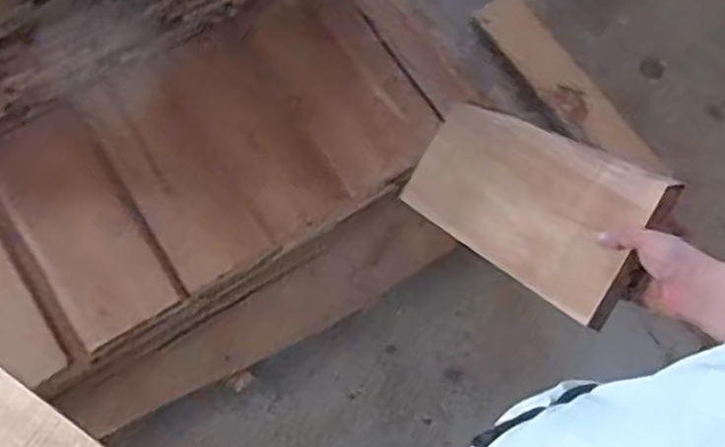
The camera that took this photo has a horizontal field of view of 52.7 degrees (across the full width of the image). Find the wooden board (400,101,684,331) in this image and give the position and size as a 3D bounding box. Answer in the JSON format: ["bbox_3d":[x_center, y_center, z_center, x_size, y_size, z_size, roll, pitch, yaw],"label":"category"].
[{"bbox_3d":[0.203,-0.047,1.003,0.031,0.486,0.190,31,95,-30],"label":"wooden board"}]

